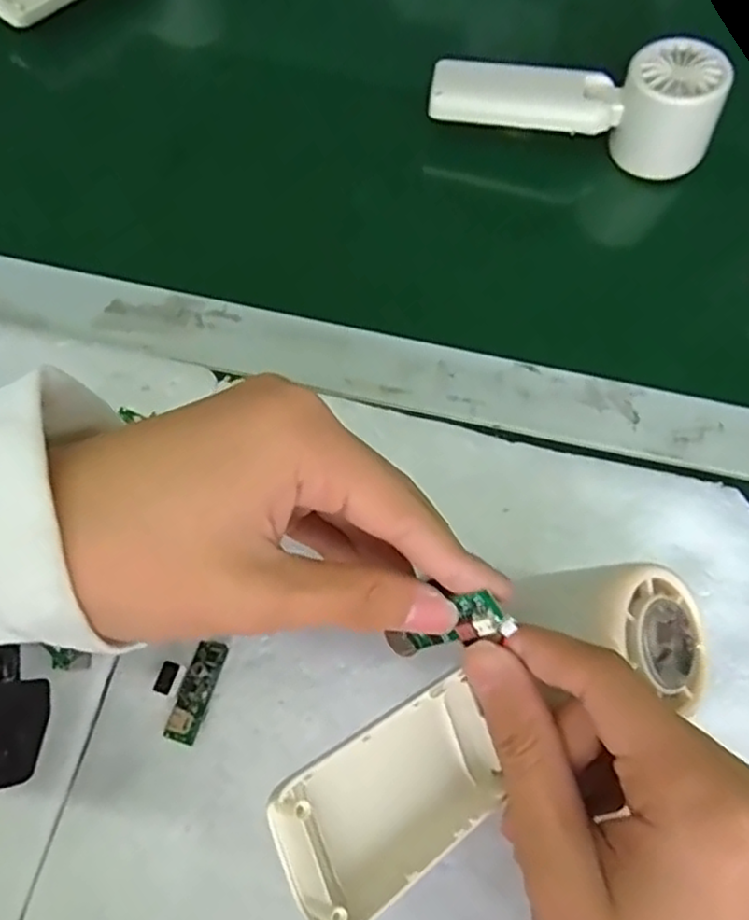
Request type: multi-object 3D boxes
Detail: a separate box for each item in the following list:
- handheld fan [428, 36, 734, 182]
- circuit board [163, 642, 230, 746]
[{"bbox_3d":[0.118,-0.216,0.407,0.161,0.054,0.048,11,69,2],"label":"handheld fan"},{"bbox_3d":[-0.071,0.092,0.272,0.012,0.007,0.039,17,69,4],"label":"circuit board"}]

